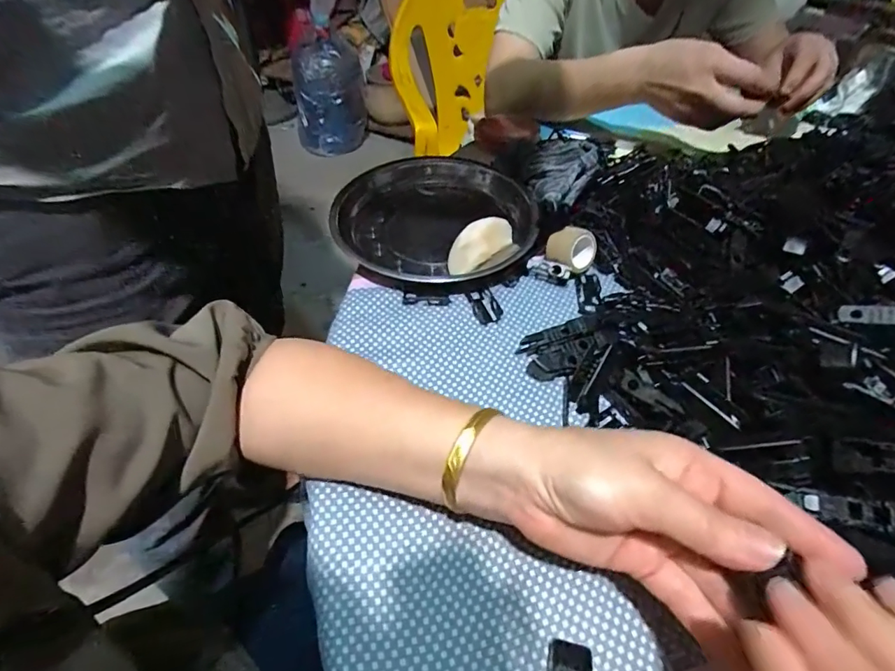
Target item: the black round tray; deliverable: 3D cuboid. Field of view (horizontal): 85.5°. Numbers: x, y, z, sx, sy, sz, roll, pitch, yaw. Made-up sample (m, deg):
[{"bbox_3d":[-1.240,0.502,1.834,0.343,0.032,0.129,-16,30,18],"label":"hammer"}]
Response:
[{"bbox_3d":[-0.016,-0.110,0.440,0.179,0.029,0.162,31,53,24],"label":"black round tray"}]

